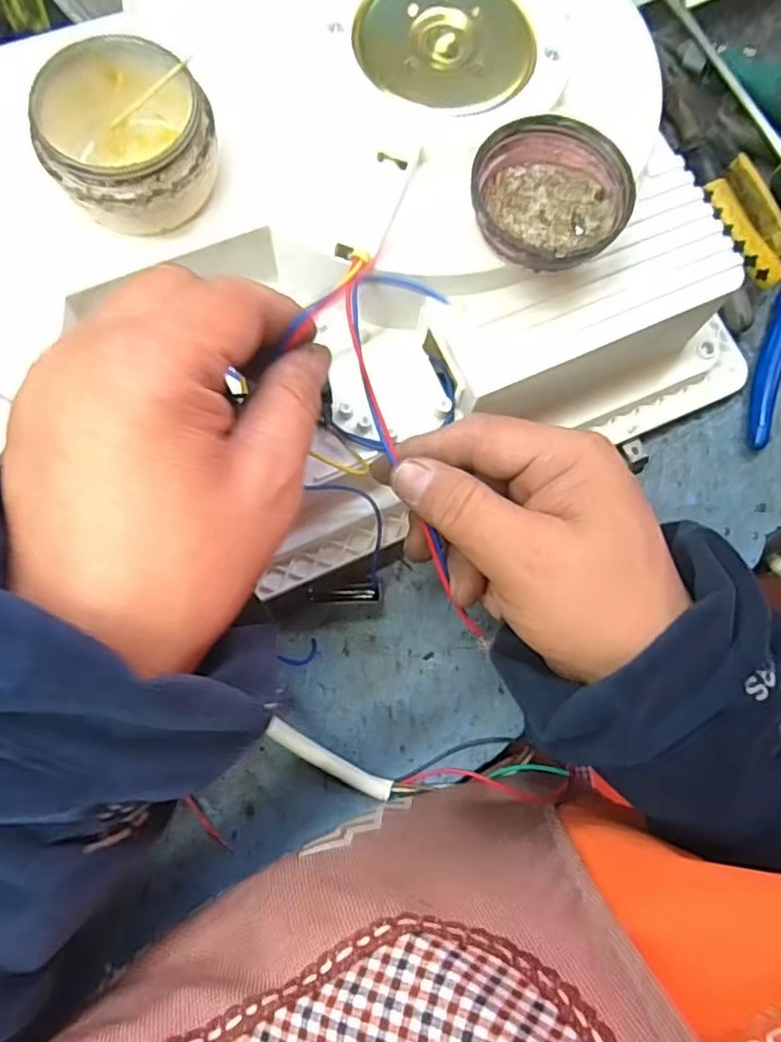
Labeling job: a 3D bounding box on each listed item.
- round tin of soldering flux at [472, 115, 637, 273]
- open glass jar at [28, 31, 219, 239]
[{"bbox_3d":[0.063,-0.128,0.263,0.061,0.019,0.066,0,78,0],"label":"round tin of soldering flux"},{"bbox_3d":[-0.097,-0.141,0.245,0.059,0.034,0.062,0,78,0],"label":"open glass jar"}]

